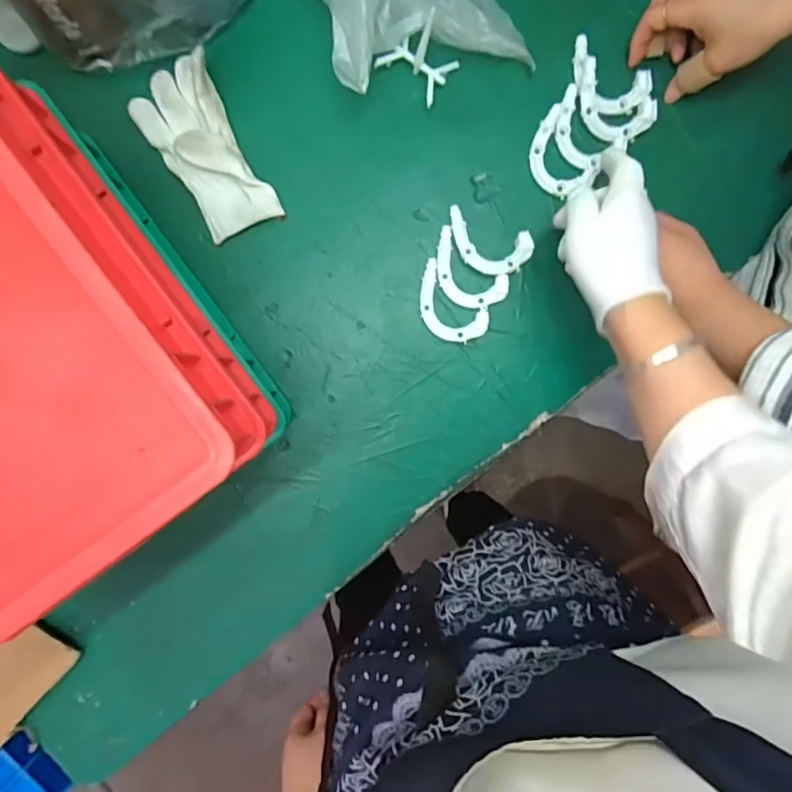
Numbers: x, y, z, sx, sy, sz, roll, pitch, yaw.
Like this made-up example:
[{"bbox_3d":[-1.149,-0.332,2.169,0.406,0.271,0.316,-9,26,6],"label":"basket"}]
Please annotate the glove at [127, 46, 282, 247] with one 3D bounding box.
[{"bbox_3d":[-0.177,-0.225,0.470,0.079,0.032,0.159,-27,95,0],"label":"glove"}]

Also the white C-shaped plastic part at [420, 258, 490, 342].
[{"bbox_3d":[0.047,-0.083,0.495,0.082,0.017,0.048,44,92,-4],"label":"white C-shaped plastic part"}]

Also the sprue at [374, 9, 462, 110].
[{"bbox_3d":[0.020,-0.304,0.461,0.063,0.052,0.048,35,92,-4],"label":"sprue"}]

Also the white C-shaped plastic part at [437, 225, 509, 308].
[{"bbox_3d":[0.064,-0.115,0.496,0.083,0.019,0.047,40,92,-4],"label":"white C-shaped plastic part"}]

